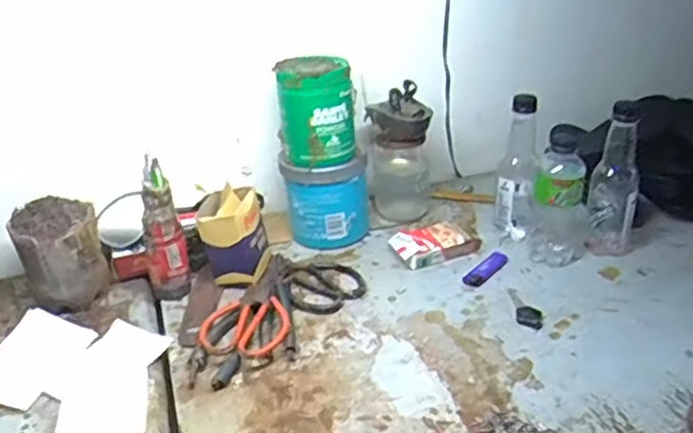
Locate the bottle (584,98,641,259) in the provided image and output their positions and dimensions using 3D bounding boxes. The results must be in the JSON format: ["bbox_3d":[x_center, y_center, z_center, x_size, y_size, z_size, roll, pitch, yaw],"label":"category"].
[{"bbox_3d":[0.341,-0.043,0.811,0.062,0.195,0.057,8,31,21],"label":"bottle"}]

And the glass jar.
[{"bbox_3d":[0.077,-0.090,0.946,0.093,0.198,0.097,-1,28,5],"label":"glass jar"}]

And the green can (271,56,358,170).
[{"bbox_3d":[-0.040,-0.140,0.847,0.094,0.122,0.094,-3,28,2],"label":"green can"}]

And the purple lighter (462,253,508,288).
[{"bbox_3d":[0.182,0.067,0.832,0.021,0.015,0.080,22,38,39],"label":"purple lighter"}]

